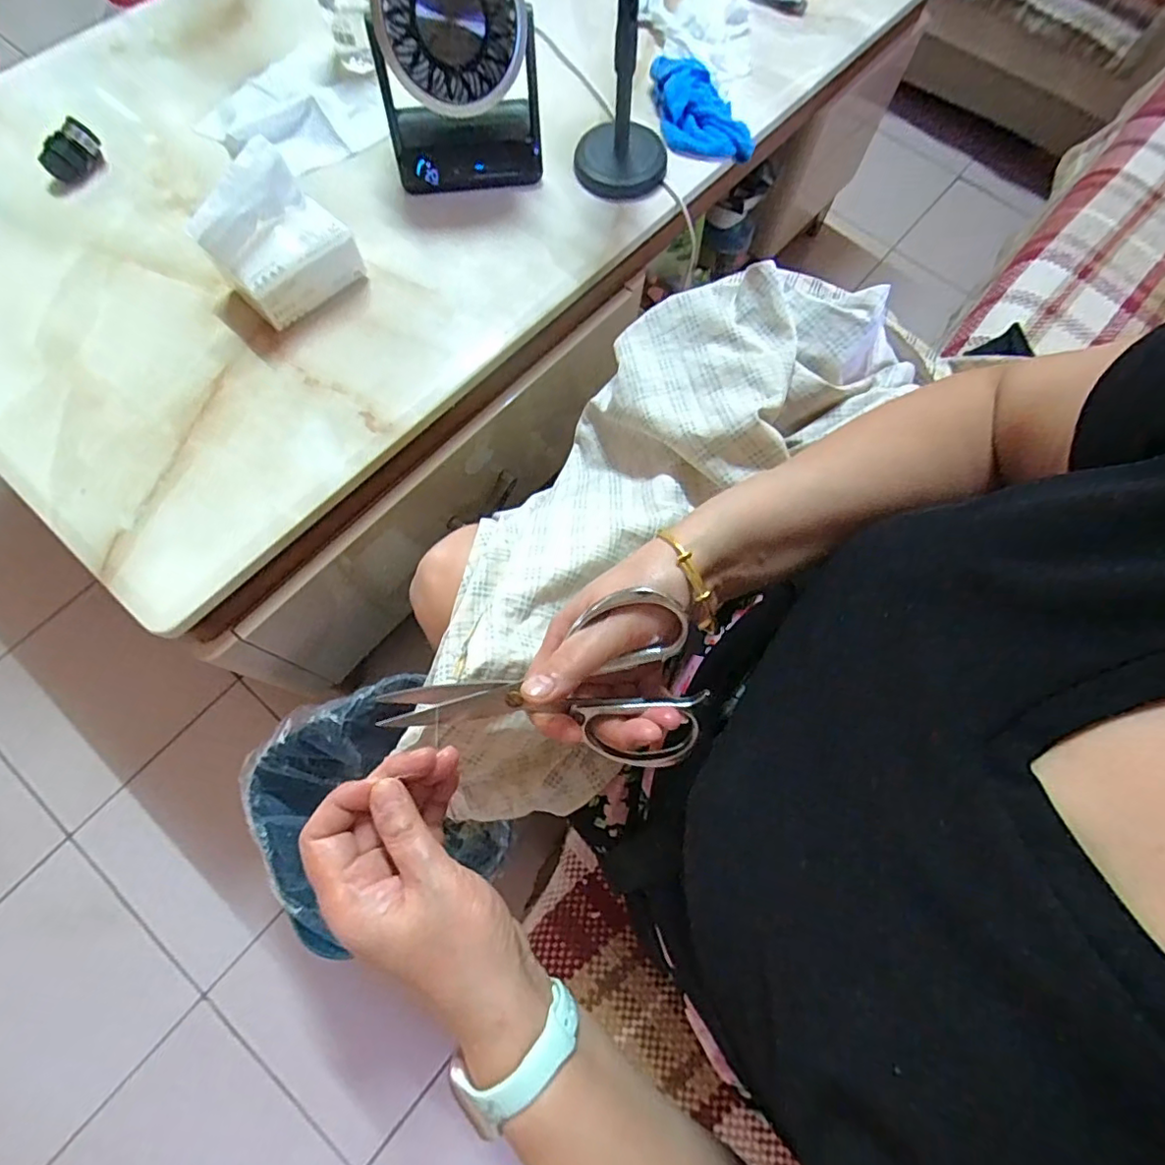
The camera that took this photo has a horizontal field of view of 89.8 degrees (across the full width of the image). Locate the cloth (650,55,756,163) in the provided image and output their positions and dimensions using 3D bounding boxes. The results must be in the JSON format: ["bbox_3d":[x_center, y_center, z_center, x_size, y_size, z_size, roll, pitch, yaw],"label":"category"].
[{"bbox_3d":[0.153,-0.591,0.731,0.116,0.031,0.124,-5,91,-7],"label":"cloth"}]

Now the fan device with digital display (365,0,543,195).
[{"bbox_3d":[-0.130,-0.528,0.607,0.163,0.192,0.102,-9,72,-4],"label":"fan device with digital display"}]

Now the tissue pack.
[{"bbox_3d":[-0.296,-0.331,0.574,0.127,0.116,0.075,-37,76,-13],"label":"tissue pack"}]

